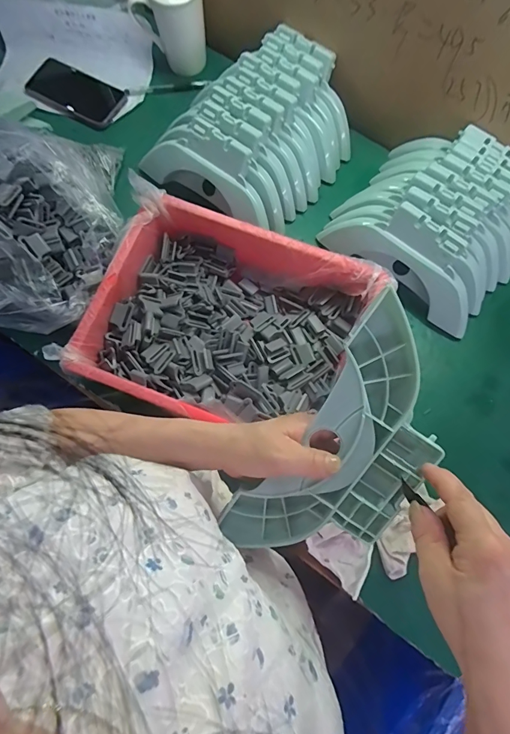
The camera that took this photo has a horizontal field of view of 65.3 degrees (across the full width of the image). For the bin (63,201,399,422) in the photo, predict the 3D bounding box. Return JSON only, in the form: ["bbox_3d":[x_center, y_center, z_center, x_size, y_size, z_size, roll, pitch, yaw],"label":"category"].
[{"bbox_3d":[-0.037,-0.054,0.534,0.328,0.079,0.250,20,76,5],"label":"bin"}]

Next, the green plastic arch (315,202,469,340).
[{"bbox_3d":[0.209,-0.152,0.547,0.252,0.097,0.075,37,78,9],"label":"green plastic arch"}]

